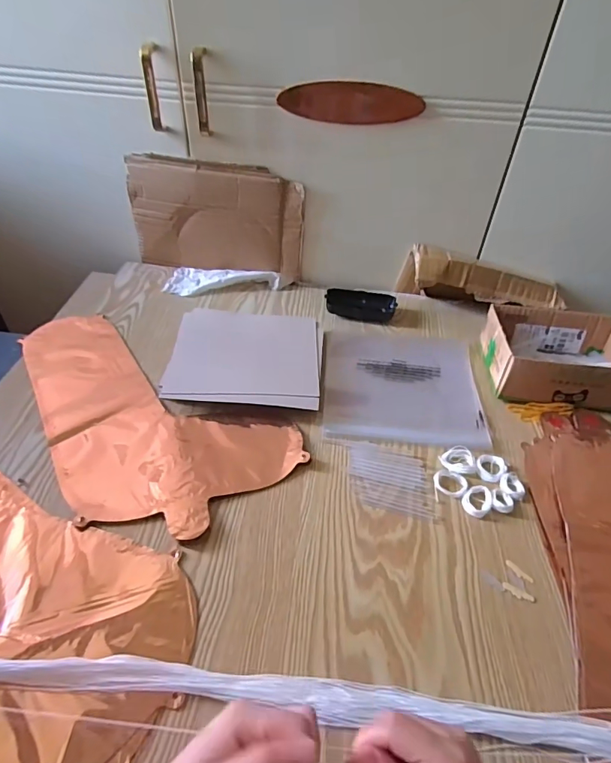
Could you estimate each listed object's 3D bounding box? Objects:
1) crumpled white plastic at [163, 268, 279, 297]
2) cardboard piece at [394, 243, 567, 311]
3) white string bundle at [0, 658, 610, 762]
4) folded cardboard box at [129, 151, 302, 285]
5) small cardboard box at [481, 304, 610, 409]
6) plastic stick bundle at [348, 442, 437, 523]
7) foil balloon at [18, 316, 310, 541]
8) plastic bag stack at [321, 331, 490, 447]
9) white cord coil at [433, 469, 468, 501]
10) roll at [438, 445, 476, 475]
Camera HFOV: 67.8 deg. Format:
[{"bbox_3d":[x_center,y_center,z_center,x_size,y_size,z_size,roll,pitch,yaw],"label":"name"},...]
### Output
[{"bbox_3d":[-0.135,-0.165,0.751,0.181,0.026,0.072,6,43,2],"label":"crumpled white plastic"},{"bbox_3d":[0.282,-0.159,0.727,0.250,0.082,0.070,4,43,1],"label":"cardboard piece"},{"bbox_3d":[-0.019,0.242,0.340,0.800,0.015,0.036,5,43,1],"label":"white string bundle"},{"bbox_3d":[-0.141,-0.254,0.729,0.272,0.178,0.026,9,43,5],"label":"folded cardboard box"},{"bbox_3d":[0.337,-0.033,0.606,0.179,0.068,0.134,5,43,1],"label":"small cardboard box"},{"bbox_3d":[0.095,0.104,0.494,0.097,0.004,0.078,13,44,10],"label":"plastic stick bundle"},{"bbox_3d":[-0.210,0.022,0.558,0.222,0.010,0.401,-30,53,-31],"label":"foil balloon"},{"bbox_3d":[0.126,0.002,0.607,0.200,0.007,0.202,5,43,1],"label":"plastic bag stack"},{"bbox_3d":[0.155,0.109,0.490,0.037,0.006,0.035,2,43,-2],"label":"white cord coil"},{"bbox_3d":[0.172,0.088,0.510,0.035,0.007,0.036,2,43,-2],"label":"roll"}]

